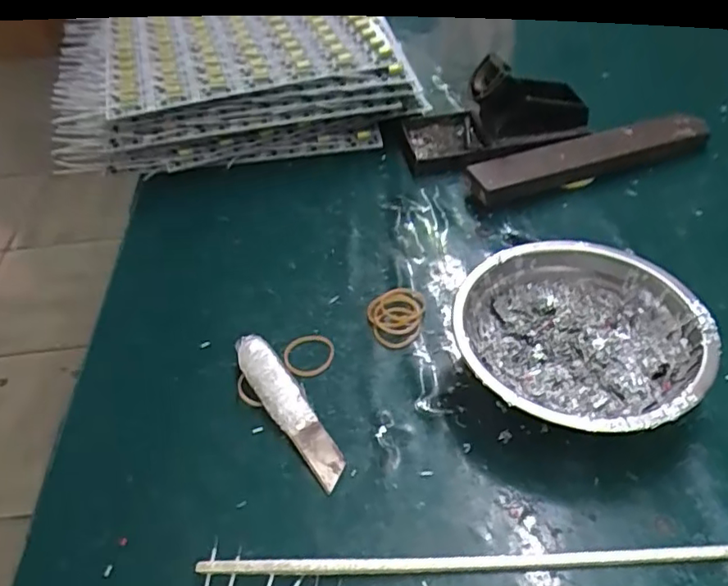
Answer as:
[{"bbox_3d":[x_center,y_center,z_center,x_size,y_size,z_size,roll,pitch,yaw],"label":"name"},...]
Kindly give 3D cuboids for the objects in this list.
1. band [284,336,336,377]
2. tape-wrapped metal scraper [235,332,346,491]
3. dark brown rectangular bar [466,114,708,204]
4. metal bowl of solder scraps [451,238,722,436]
[{"bbox_3d":[-0.033,0.037,0.356,0.030,0.004,0.030,-3,44,3],"label":"band"},{"bbox_3d":[-0.041,0.062,0.325,0.022,0.006,0.103,-29,61,-21],"label":"tape-wrapped metal scraper"},{"bbox_3d":[0.173,-0.102,0.445,0.185,0.033,0.030,-18,46,-12],"label":"dark brown rectangular bar"},{"bbox_3d":[0.113,0.029,0.317,0.122,0.042,0.119,-3,44,3],"label":"metal bowl of solder scraps"}]

